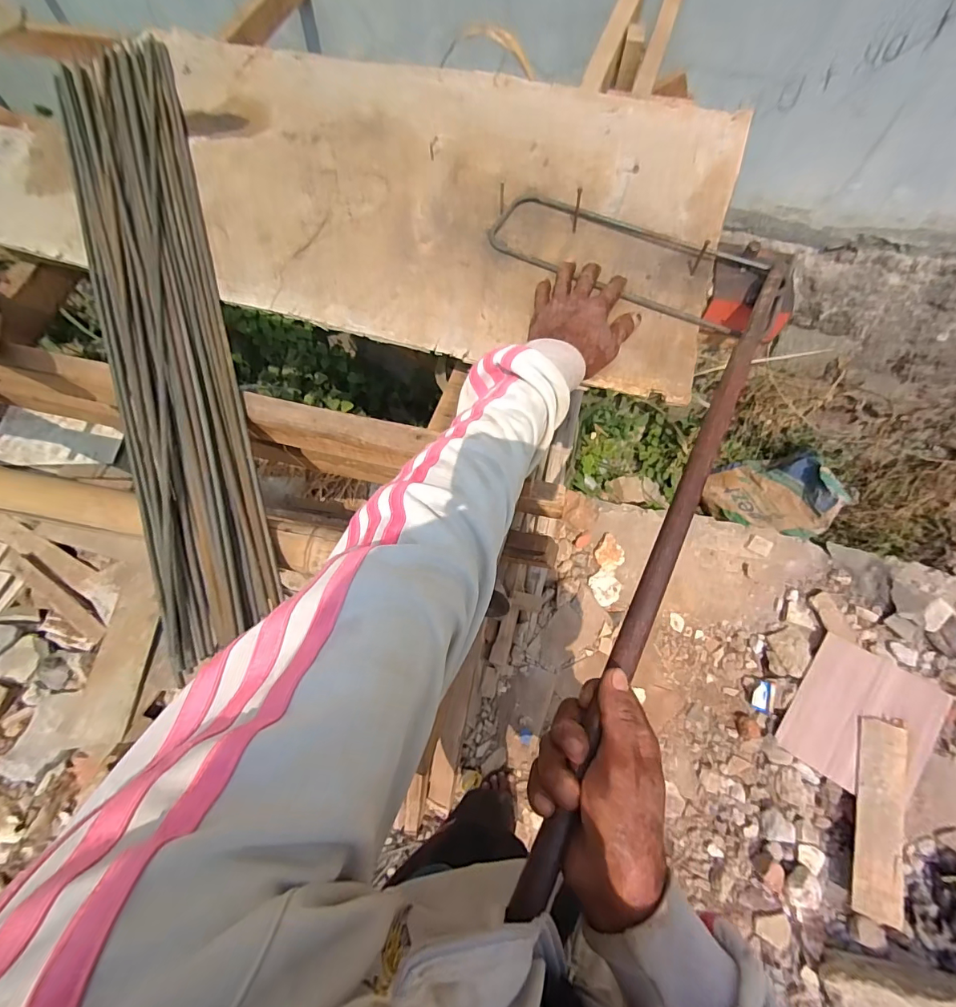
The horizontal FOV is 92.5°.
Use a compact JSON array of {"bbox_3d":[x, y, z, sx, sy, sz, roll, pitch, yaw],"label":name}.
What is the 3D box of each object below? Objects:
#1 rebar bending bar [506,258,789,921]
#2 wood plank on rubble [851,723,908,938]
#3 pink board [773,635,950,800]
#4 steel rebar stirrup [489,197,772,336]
[{"bbox_3d":[0.175,0.001,0.387,0.024,0.020,0.618,26,69,11],"label":"rebar bending bar"},{"bbox_3d":[0.989,0.767,1.124,0.090,0.015,0.436,4,68,38],"label":"wood plank on rubble"},{"bbox_3d":[0.999,0.561,1.195,0.273,0.020,0.342,28,81,34],"label":"pink board"},{"bbox_3d":[0.170,-0.304,0.553,0.319,0.020,0.123,27,73,11],"label":"steel rebar stirrup"}]

